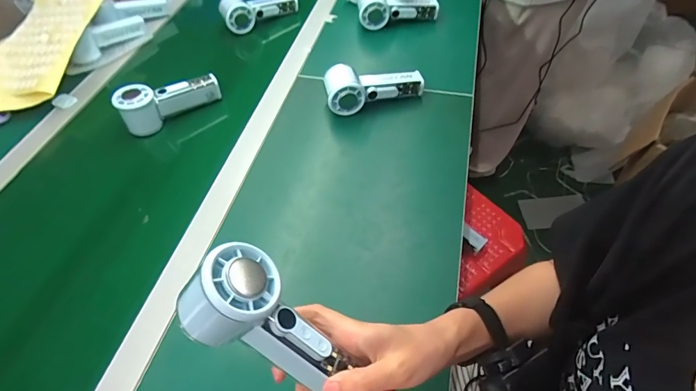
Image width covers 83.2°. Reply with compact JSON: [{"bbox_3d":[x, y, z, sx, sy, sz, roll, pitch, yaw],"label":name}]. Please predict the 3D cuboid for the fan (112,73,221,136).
[{"bbox_3d":[-0.278,-0.146,0.626,0.146,0.074,0.043,-23,54,-13],"label":"fan"}]

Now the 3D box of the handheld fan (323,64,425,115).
[{"bbox_3d":[0.042,-0.160,0.597,0.152,0.063,0.057,-4,51,0],"label":"handheld fan"}]

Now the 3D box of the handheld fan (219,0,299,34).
[{"bbox_3d":[-0.173,-0.375,0.778,0.153,0.051,0.063,-18,53,-9],"label":"handheld fan"}]

